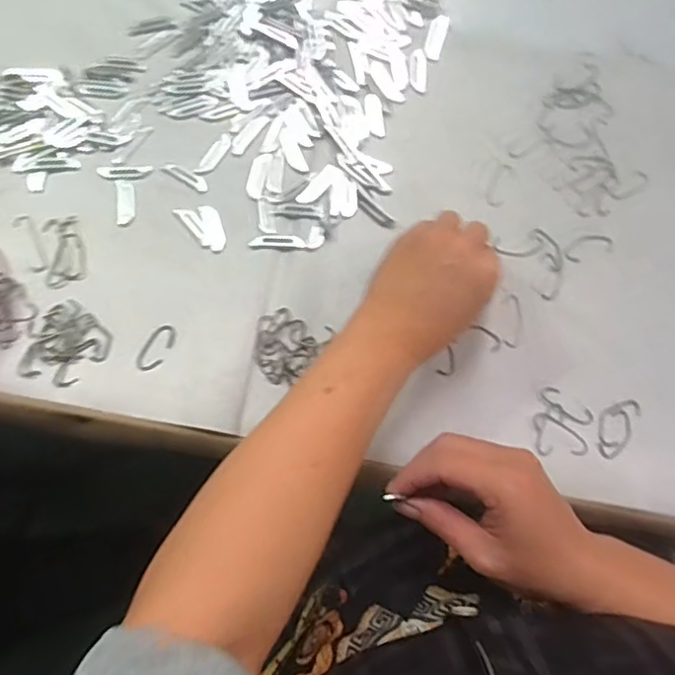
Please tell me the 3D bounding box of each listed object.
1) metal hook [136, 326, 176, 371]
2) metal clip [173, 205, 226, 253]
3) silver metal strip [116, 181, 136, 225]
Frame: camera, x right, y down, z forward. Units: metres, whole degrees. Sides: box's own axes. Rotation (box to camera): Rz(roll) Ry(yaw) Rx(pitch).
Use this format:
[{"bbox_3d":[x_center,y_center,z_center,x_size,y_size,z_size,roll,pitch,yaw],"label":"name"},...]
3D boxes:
[{"bbox_3d":[-0.139,0.008,0.459,0.020,0.004,0.039,27,79,7],"label":"metal hook"},{"bbox_3d":[-0.105,-0.090,0.479,0.025,0.004,0.046,-38,79,-7],"label":"metal clip"},{"bbox_3d":[-0.171,-0.109,0.483,0.015,0.004,0.037,-5,77,0],"label":"silver metal strip"}]

